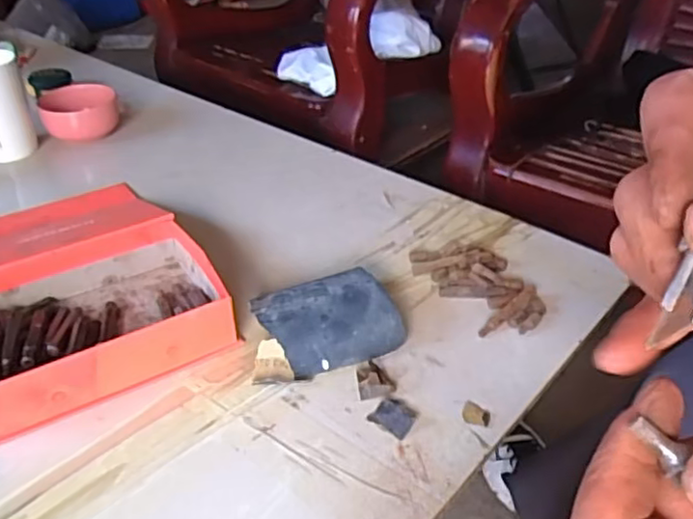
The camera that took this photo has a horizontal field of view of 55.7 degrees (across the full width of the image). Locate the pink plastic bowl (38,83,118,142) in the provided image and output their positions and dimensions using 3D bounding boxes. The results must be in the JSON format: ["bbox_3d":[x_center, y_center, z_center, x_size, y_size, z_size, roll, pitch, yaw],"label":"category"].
[{"bbox_3d":[-0.369,-0.204,0.913,0.097,0.050,0.102,-11,37,-16],"label":"pink plastic bowl"}]

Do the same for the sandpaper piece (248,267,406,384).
[{"bbox_3d":[-0.019,0.054,0.567,0.125,0.035,0.091,-10,37,-15],"label":"sandpaper piece"}]

